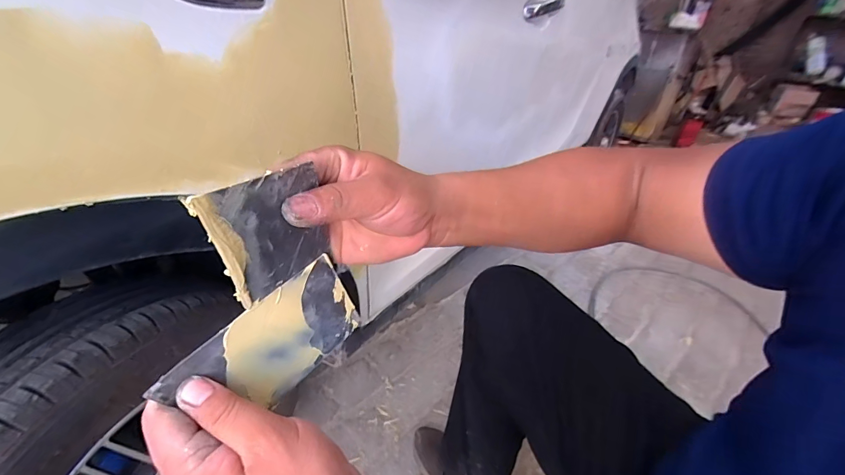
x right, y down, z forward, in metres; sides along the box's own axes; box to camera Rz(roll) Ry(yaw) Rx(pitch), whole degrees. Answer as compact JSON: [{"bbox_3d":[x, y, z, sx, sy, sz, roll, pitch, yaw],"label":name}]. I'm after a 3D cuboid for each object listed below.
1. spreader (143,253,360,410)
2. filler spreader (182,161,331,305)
[{"bbox_3d":[-0.105,0.079,0.279,0.004,0.073,0.132,10,41,44],"label":"spreader"},{"bbox_3d":[-0.093,-0.005,0.243,0.004,0.098,0.074,30,53,21],"label":"filler spreader"}]

